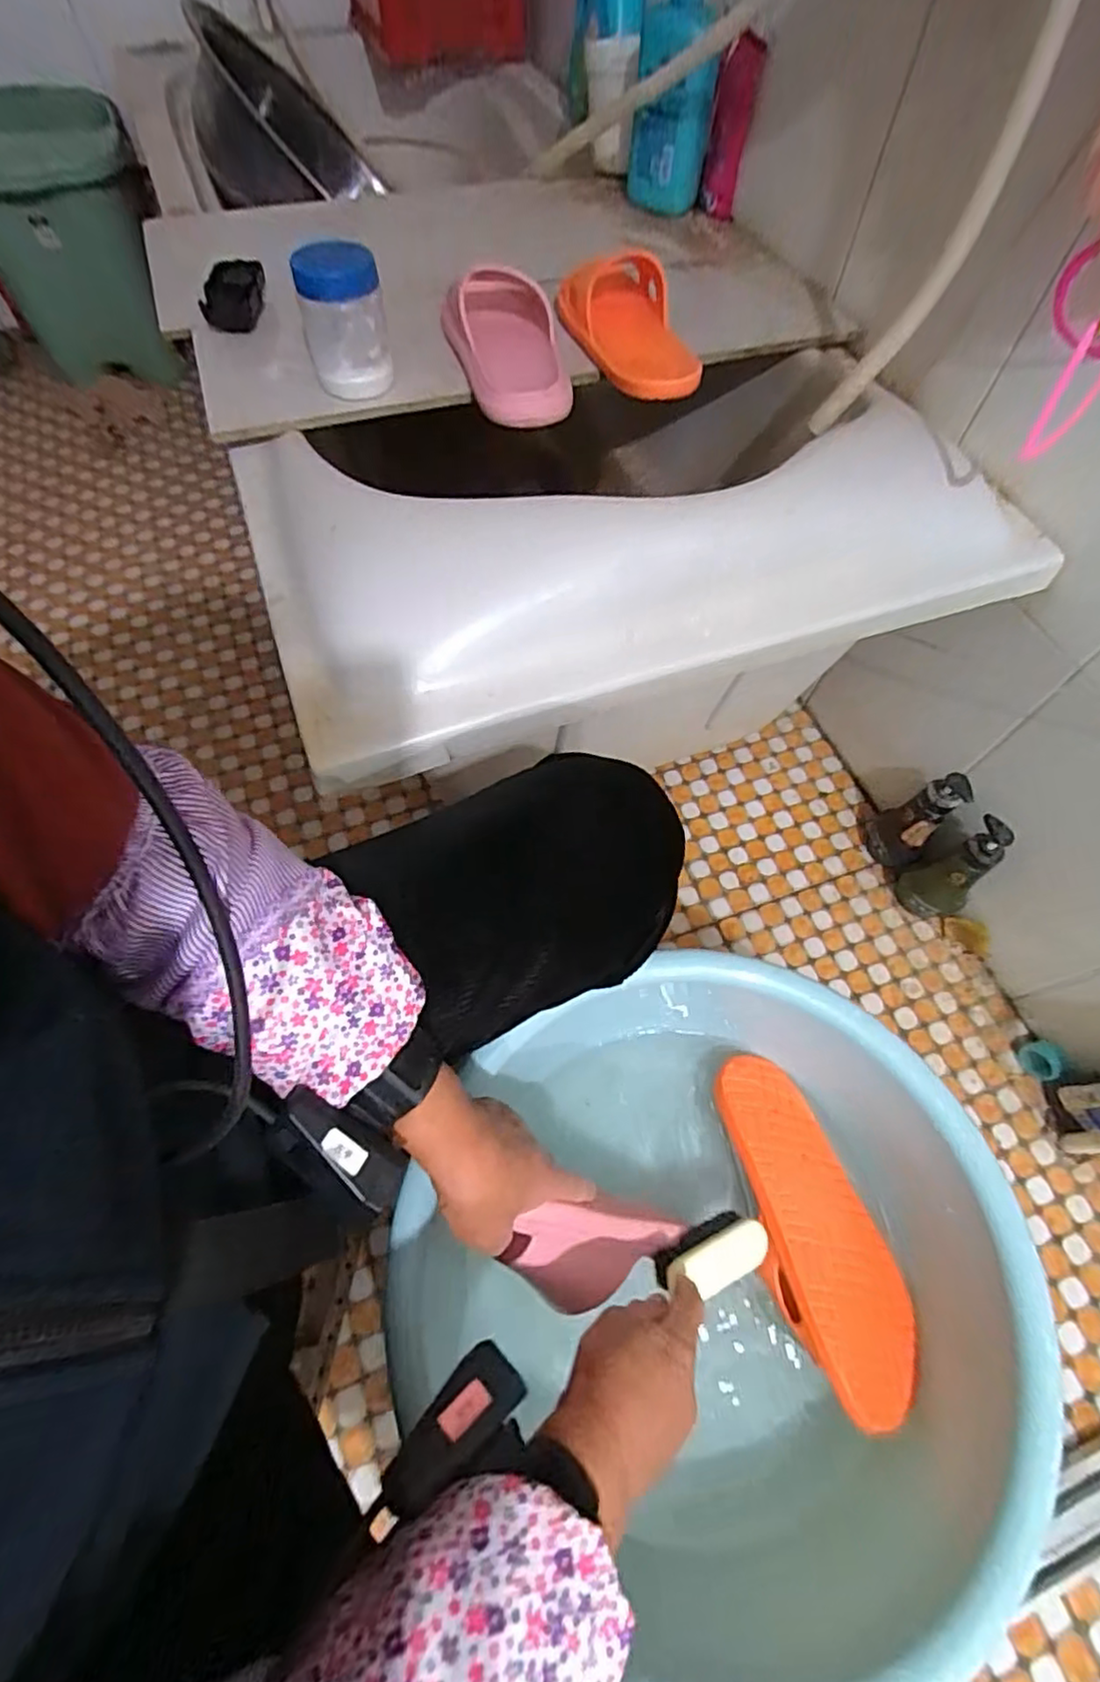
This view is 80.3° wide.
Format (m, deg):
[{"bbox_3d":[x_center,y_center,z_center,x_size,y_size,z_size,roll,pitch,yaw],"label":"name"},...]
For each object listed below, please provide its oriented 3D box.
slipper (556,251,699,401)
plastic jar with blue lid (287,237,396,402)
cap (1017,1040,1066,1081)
[{"bbox_3d":[0.079,-0.556,0.693,0.109,0.063,0.238,-12,64,-7],"label":"slipper"},{"bbox_3d":[-0.196,-0.492,0.623,0.077,0.107,0.067,-14,65,-8],"label":"plastic jar with blue lid"},{"bbox_3d":[0.596,0.266,0.790,0.034,0.036,0.044,-4,64,-4],"label":"cap"}]

